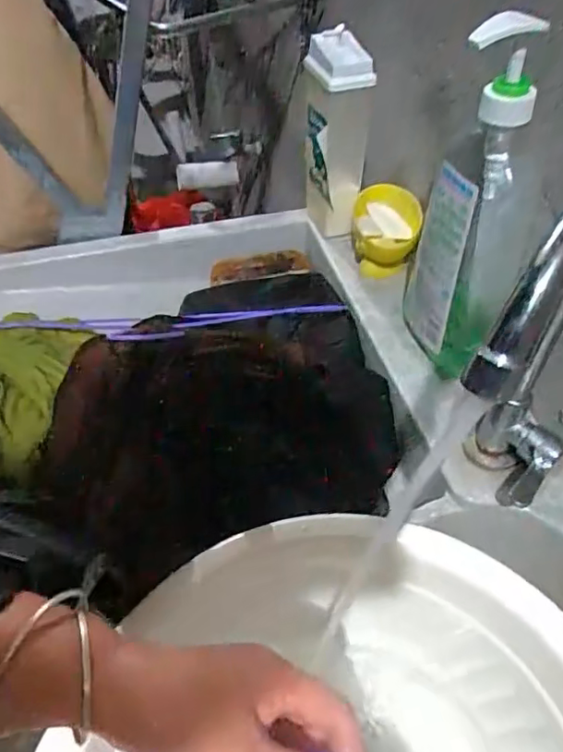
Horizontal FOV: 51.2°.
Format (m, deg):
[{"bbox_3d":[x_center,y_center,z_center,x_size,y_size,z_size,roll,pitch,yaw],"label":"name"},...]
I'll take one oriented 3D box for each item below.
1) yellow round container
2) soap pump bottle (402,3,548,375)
[{"bbox_3d":[0.111,-0.151,0.629,0.070,0.061,0.087,9,48,8],"label":"yellow round container"},{"bbox_3d":[0.143,-0.113,0.448,0.072,0.280,0.082,14,49,12],"label":"soap pump bottle"}]

